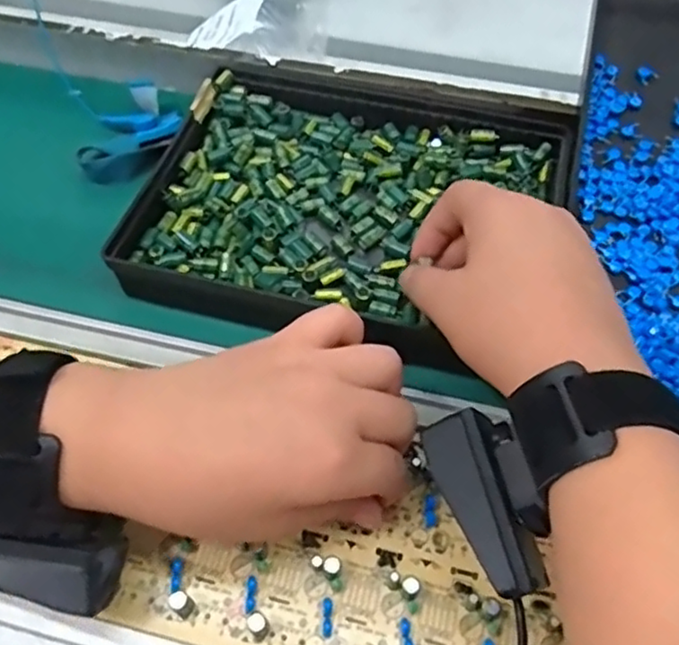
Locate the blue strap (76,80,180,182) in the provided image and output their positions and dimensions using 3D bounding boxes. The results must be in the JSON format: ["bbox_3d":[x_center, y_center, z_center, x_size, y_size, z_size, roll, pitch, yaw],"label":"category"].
[{"bbox_3d":[-0.132,-0.119,0.407,0.051,0.026,0.064,10,58,5],"label":"blue strap"}]

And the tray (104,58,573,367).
[{"bbox_3d":[0.010,-0.068,0.374,0.226,0.027,0.170,12,58,7],"label":"tray"}]

